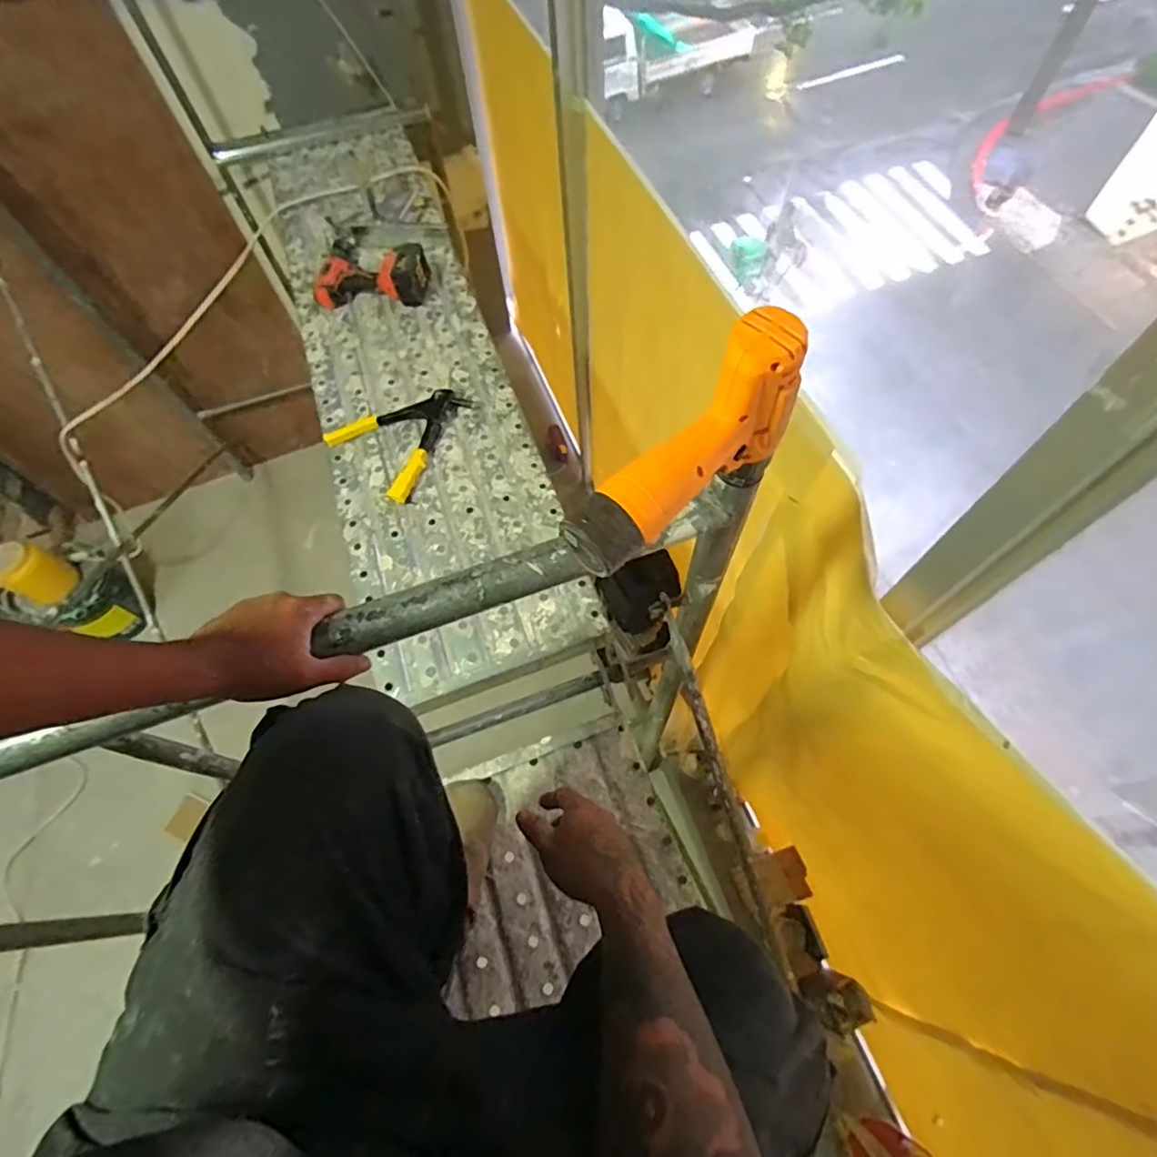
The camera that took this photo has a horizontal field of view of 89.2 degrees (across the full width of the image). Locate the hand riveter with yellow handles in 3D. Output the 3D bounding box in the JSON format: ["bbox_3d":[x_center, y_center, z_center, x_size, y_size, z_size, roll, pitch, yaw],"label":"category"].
[{"bbox_3d":[-0.353,-0.282,1.114,0.210,0.025,0.253,22,67,14],"label":"hand riveter with yellow handles"}]

